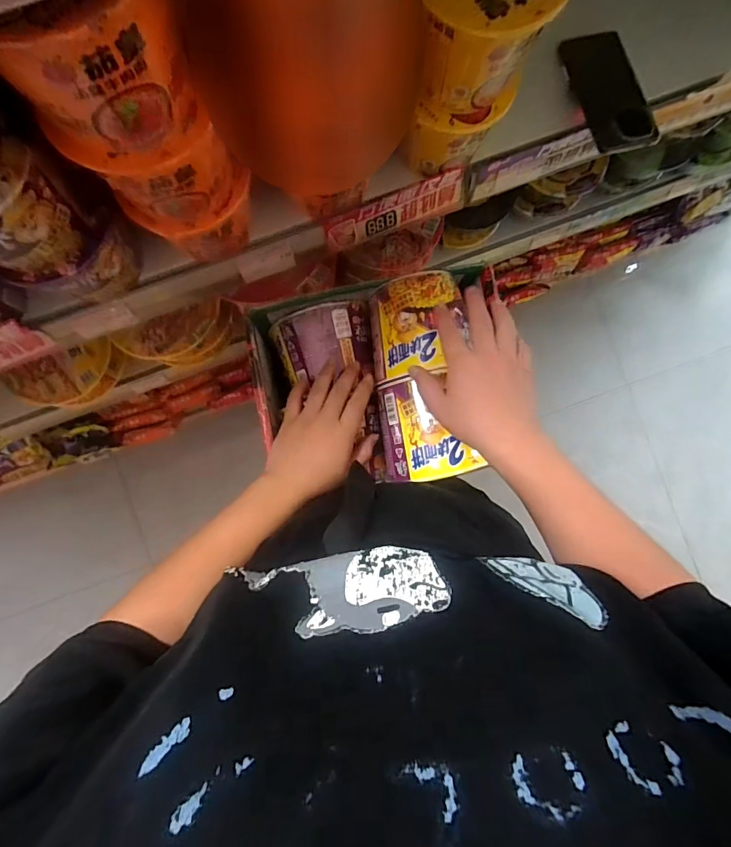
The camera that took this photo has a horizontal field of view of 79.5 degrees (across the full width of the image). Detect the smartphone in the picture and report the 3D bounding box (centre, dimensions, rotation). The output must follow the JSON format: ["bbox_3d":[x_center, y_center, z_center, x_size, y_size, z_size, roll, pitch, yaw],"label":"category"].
[{"bbox_3d":[0.300,-0.411,0.542,0.075,0.013,0.158,-16,82,5],"label":"smartphone"}]

